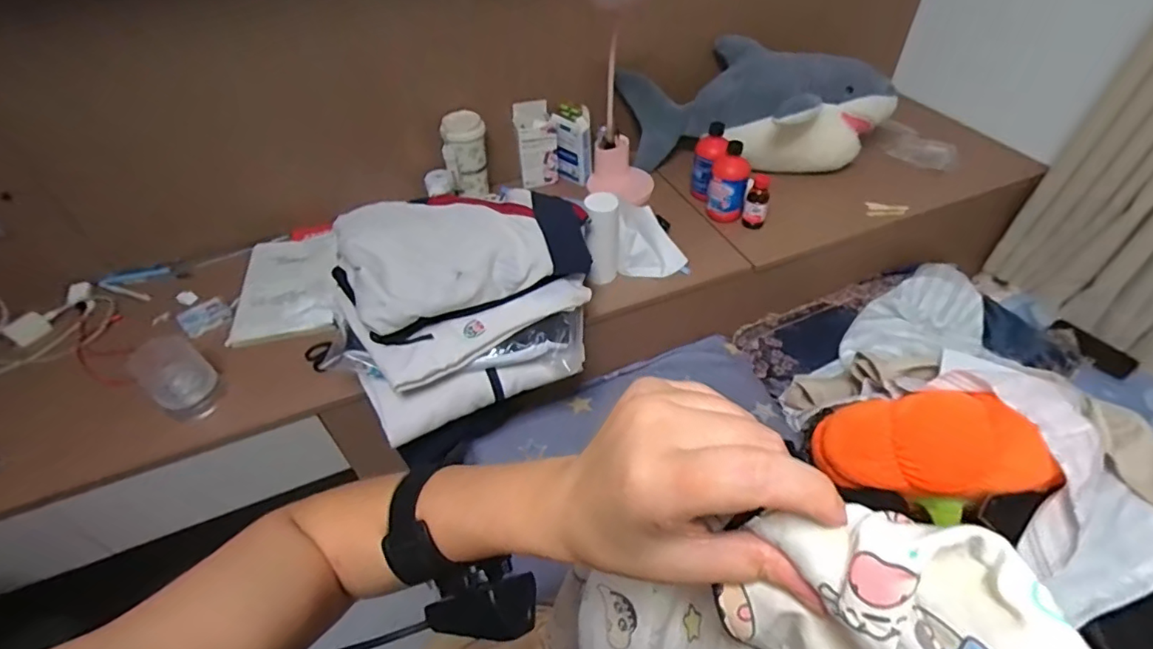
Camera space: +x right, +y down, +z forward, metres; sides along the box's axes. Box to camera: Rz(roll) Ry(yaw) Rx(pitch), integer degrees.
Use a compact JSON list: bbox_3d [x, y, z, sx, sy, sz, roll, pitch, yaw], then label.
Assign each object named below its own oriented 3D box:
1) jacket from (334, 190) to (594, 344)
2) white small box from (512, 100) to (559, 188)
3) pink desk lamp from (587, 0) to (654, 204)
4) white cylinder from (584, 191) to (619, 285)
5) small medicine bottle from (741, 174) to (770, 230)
[{"bbox_3d":[-0.173,-0.128,0.844,0.361,0.082,0.232,-22,48,-17],"label":"jacket"},{"bbox_3d":[-0.087,-0.391,1.195,0.080,0.158,0.069,-10,46,-7],"label":"white small box"},{"bbox_3d":[0.089,-0.441,1.044,0.129,0.475,0.165,0,46,4],"label":"pink desk lamp"},{"bbox_3d":[0.045,-0.143,0.953,0.052,0.157,0.061,4,46,7],"label":"white cylinder"},{"bbox_3d":[0.355,-0.236,1.084,0.044,0.100,0.045,11,47,14],"label":"small medicine bottle"}]

